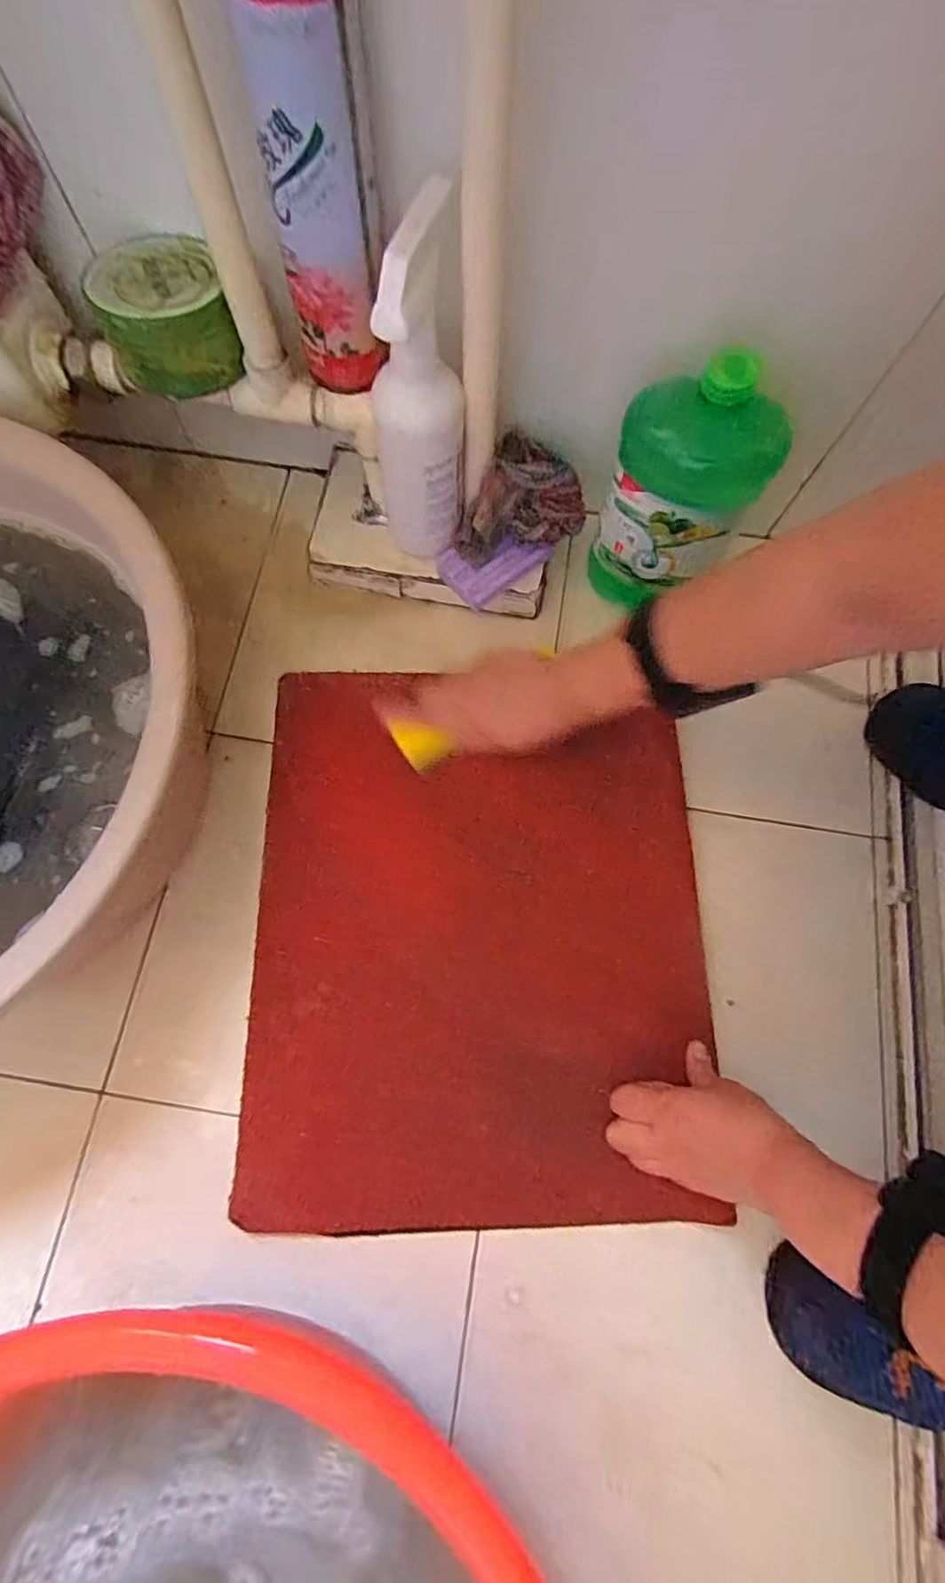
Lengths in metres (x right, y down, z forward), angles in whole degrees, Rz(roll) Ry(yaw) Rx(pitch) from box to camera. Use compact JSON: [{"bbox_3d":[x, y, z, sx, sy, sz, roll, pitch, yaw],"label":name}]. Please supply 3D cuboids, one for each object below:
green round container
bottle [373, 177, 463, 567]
[{"bbox_3d":[-0.221,-0.346,0.418,0.086,0.056,0.102,-19,76,-7],"label":"green round container"},{"bbox_3d":[-0.038,-0.280,0.432,0.062,0.223,0.076,-1,74,-2],"label":"bottle"}]

